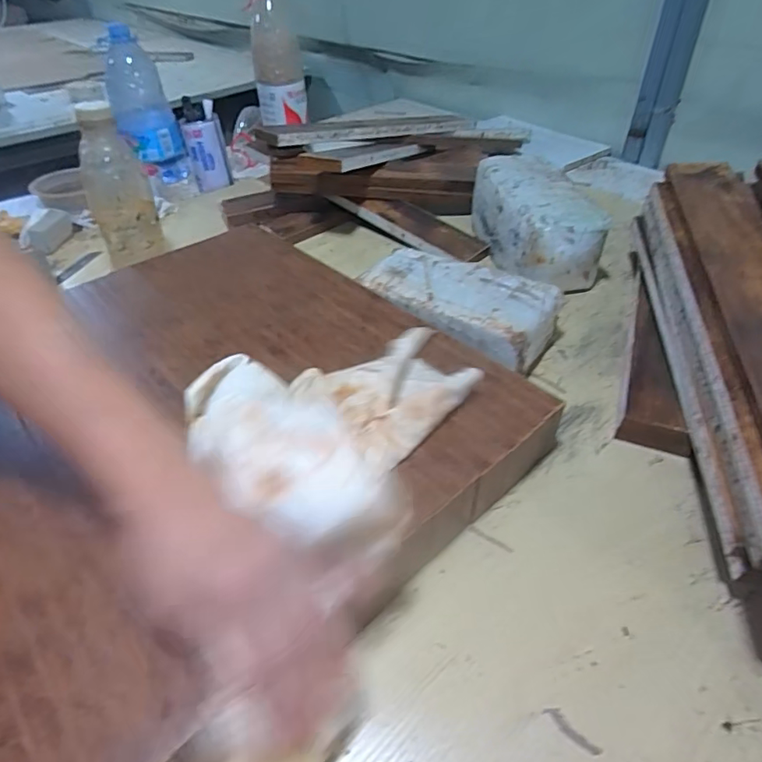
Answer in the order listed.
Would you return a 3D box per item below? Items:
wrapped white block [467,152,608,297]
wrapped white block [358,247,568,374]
[{"bbox_3d":[0.195,-0.211,0.677,0.106,0.093,0.216,-7,42,-5],"label":"wrapped white block"},{"bbox_3d":[0.076,-0.076,0.568,0.208,0.068,0.110,23,48,26],"label":"wrapped white block"}]

